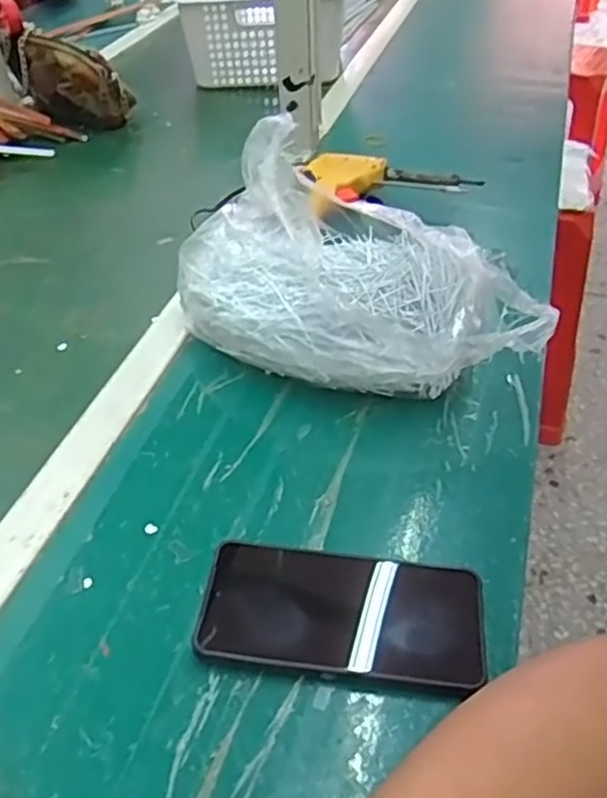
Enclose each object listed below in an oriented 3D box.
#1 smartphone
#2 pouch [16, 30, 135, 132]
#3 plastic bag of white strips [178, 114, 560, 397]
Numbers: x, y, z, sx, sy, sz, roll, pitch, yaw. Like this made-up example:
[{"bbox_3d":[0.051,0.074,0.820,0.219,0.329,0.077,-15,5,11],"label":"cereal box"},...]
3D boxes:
[{"bbox_3d":[0.024,0.125,0.413,0.163,0.013,0.077,4,43,7],"label":"smartphone"},{"bbox_3d":[-0.326,-0.434,0.964,0.163,0.113,0.058,14,45,16],"label":"pouch"},{"bbox_3d":[0.037,-0.083,0.552,0.285,0.130,0.144,27,50,27],"label":"plastic bag of white strips"}]

